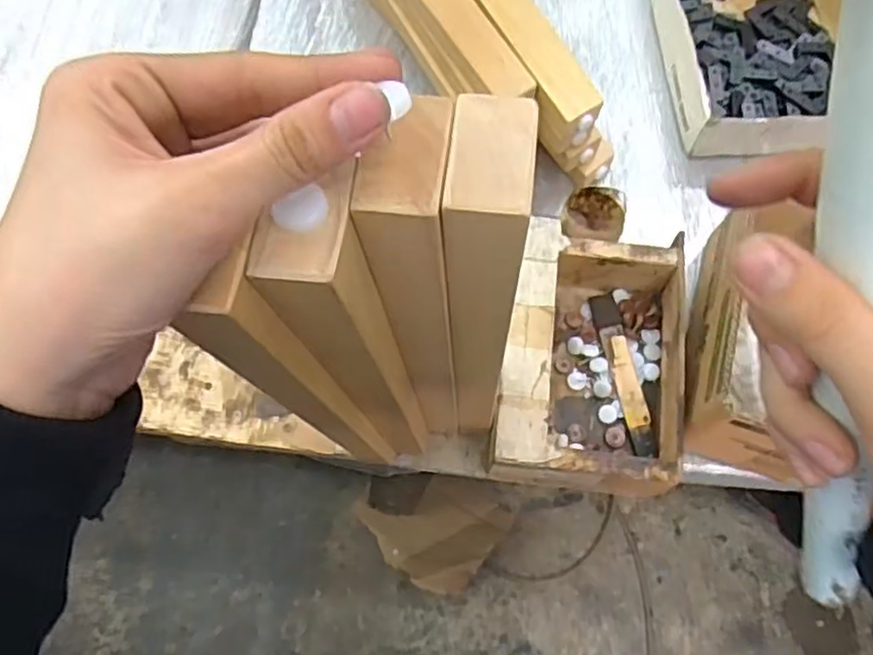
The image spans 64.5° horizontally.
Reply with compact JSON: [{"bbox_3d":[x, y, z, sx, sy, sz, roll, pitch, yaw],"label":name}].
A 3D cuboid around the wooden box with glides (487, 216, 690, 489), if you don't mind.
[{"bbox_3d":[0.142,0.030,0.641,0.158,0.072,0.240,11,67,5],"label":"wooden box with glides"}]

